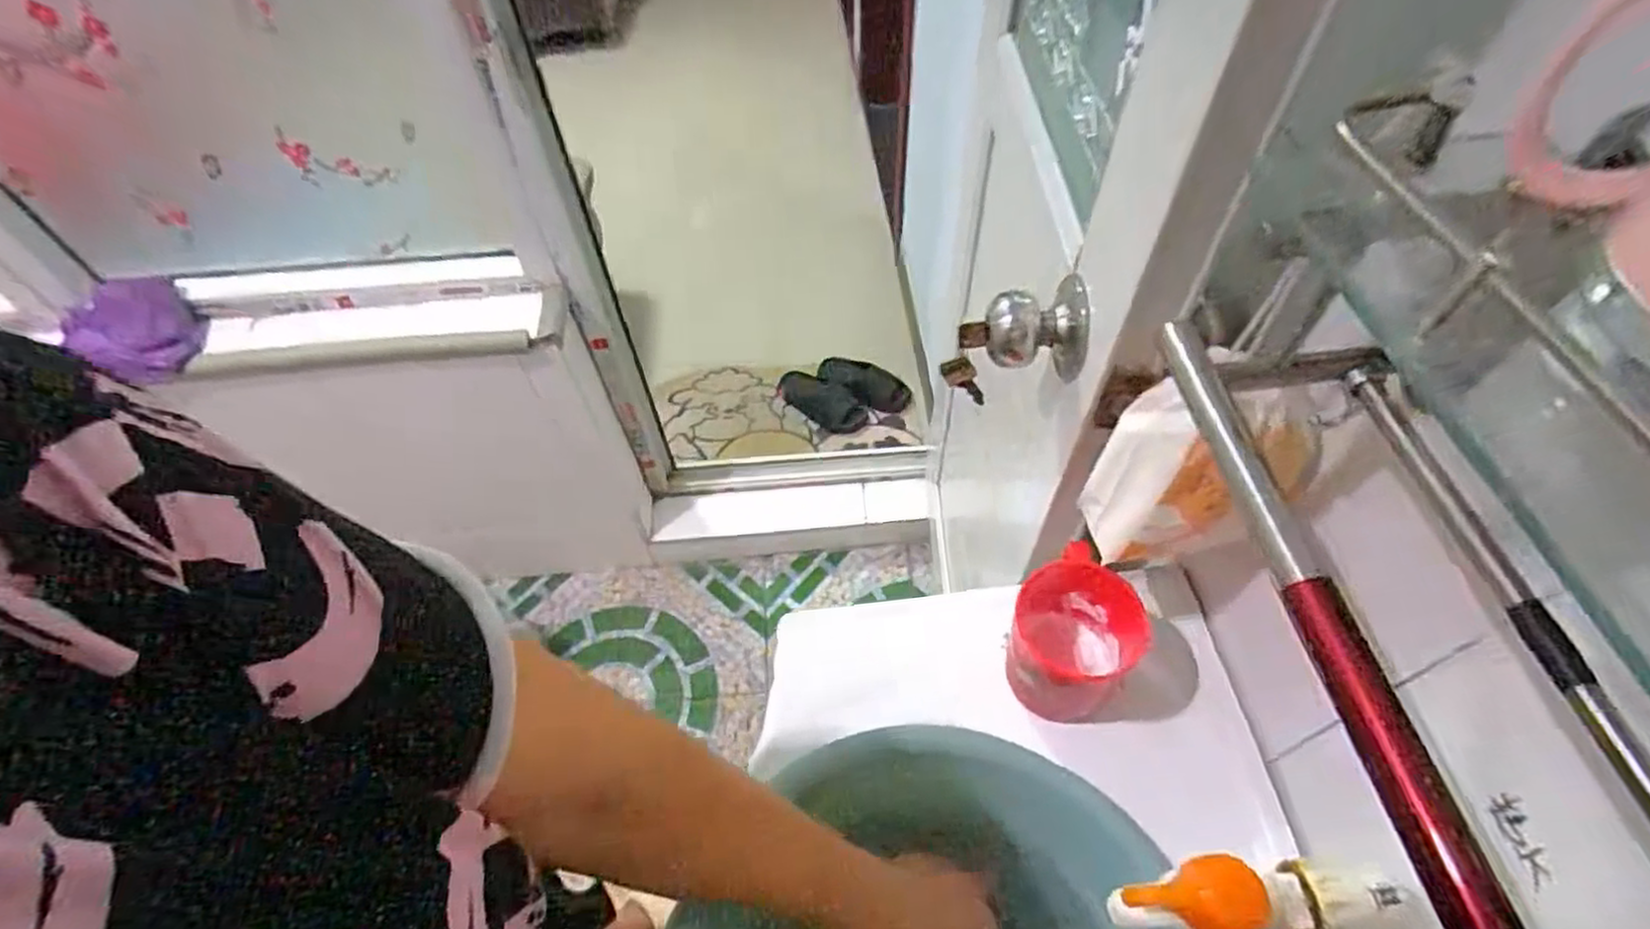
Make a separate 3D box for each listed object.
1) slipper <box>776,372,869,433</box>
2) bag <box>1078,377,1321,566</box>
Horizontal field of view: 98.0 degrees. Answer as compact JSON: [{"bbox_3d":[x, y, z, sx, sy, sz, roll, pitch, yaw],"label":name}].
[{"bbox_3d":[-0.003,-0.162,1.857,0.250,0.059,0.114,29,61,23],"label":"slipper"},{"bbox_3d":[0.215,0.011,0.439,0.096,0.131,0.043,22,58,19],"label":"bag"}]

